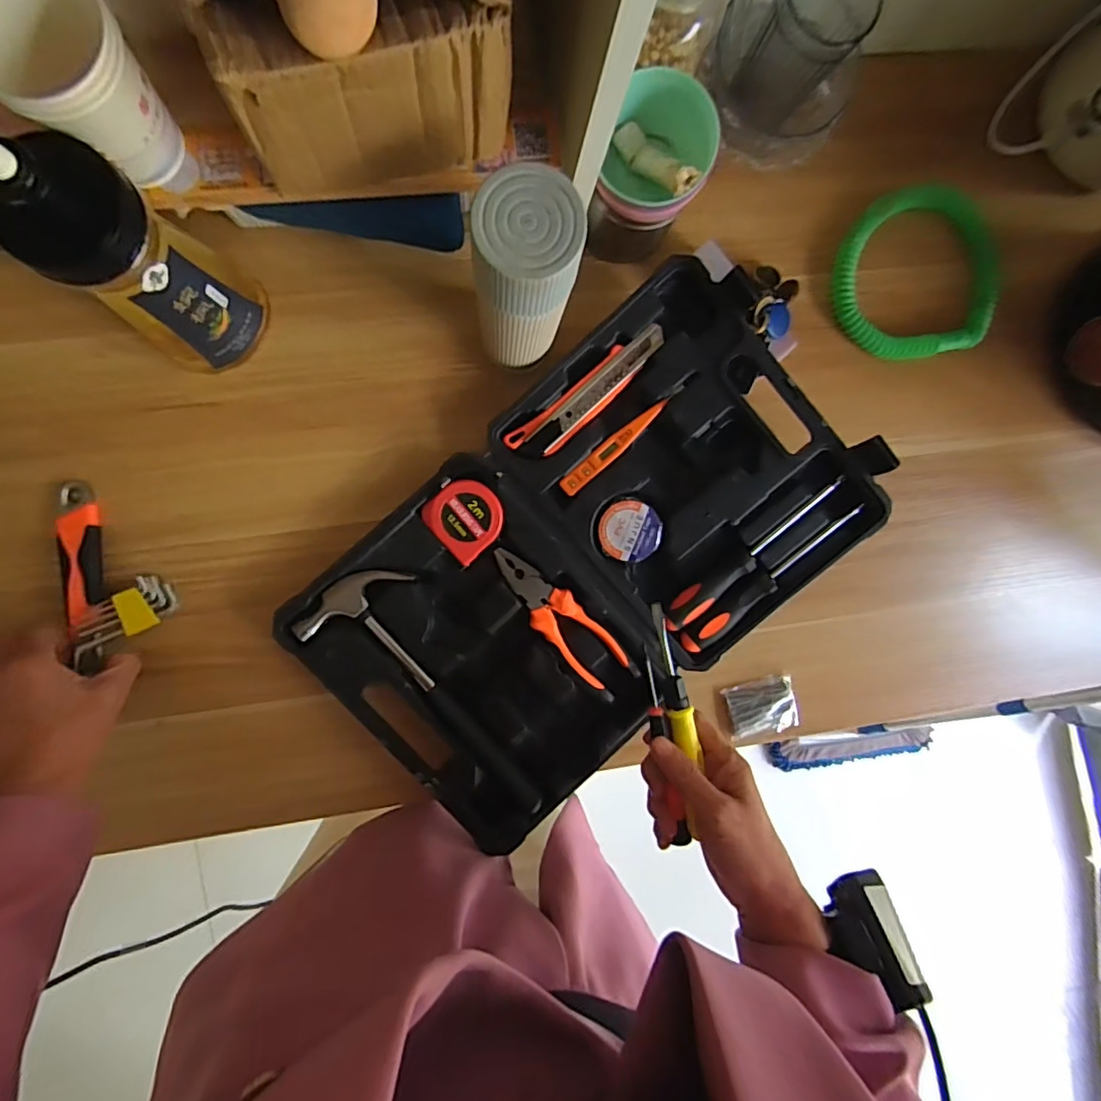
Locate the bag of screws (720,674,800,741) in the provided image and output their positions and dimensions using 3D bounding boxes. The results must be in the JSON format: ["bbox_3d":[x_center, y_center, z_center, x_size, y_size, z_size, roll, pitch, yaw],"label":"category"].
[{"bbox_3d":[0.196,0.145,0.527,0.064,0.010,0.051,-11,97,-4],"label":"bag of screws"}]

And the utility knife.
[{"bbox_3d":[0.032,-0.125,0.459,0.148,0.016,0.032,-39,95,-5],"label":"utility knife"}]

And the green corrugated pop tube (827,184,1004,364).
[{"bbox_3d":[0.324,-0.247,0.511,0.145,0.030,0.146,-14,92,-6],"label":"green corrugated pop tube"}]

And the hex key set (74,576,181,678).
[{"bbox_3d":[-0.339,0.054,0.448,0.080,0.015,0.036,-42,95,-19],"label":"hex key set"}]

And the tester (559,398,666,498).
[{"bbox_3d":[0.052,-0.085,0.465,0.105,0.014,0.016,-41,95,-5],"label":"tester"}]

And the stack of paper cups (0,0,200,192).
[{"bbox_3d":[-0.242,-0.239,0.300,0.068,0.087,0.064,-36,96,-3],"label":"stack of paper cups"}]

